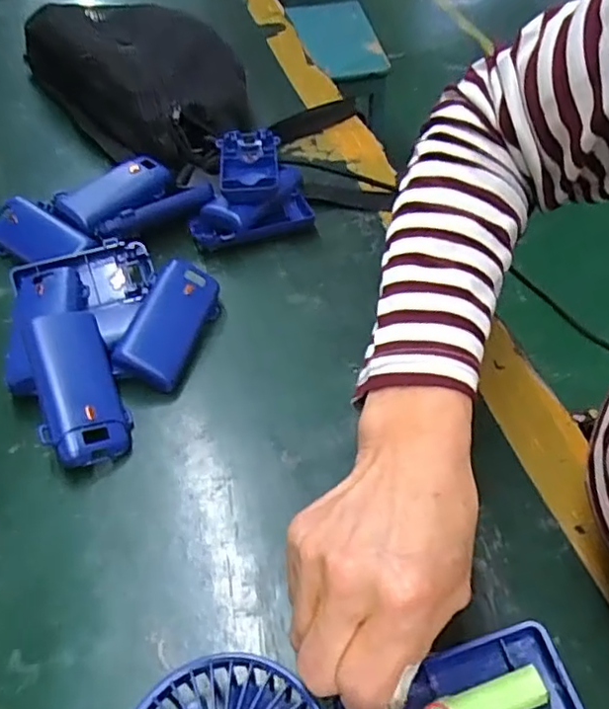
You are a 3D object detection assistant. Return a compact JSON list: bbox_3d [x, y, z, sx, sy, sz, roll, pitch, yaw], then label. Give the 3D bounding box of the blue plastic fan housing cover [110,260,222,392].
[{"bbox_3d":[-0.089,-0.020,0.397,0.045,0.022,0.090,39,52,-23],"label":"blue plastic fan housing cover"}]

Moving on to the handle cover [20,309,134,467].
[{"bbox_3d":[-0.136,0.018,0.356,0.044,0.030,0.093,-17,74,-13],"label":"handle cover"}]

